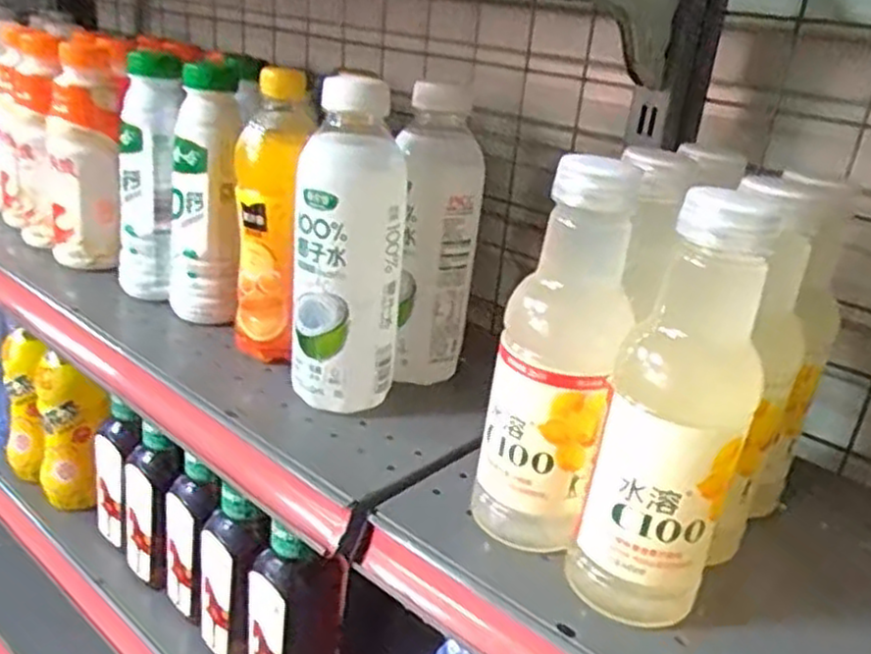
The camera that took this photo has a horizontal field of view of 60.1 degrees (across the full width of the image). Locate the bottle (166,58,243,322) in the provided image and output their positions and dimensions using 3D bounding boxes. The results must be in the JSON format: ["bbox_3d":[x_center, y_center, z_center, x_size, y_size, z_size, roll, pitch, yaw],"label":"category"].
[{"bbox_3d":[-0.181,-0.100,0.587,0.053,0.192,0.054,0,23,-19],"label":"bottle"}]

